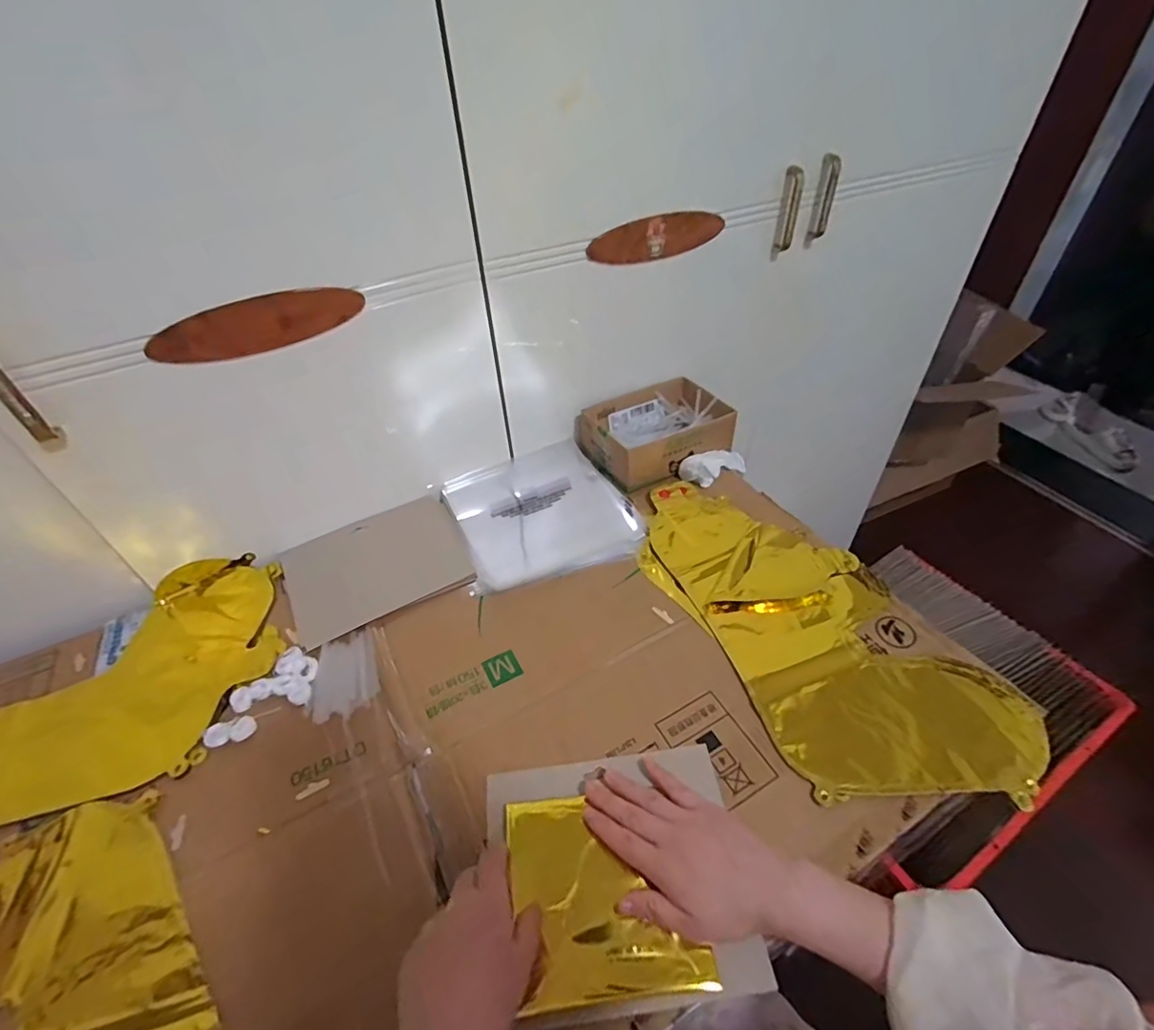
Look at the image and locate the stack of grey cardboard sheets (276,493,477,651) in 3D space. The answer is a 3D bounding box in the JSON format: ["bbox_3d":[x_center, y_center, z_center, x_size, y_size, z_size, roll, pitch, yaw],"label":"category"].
[{"bbox_3d":[-0.240,0.051,0.643,0.200,0.007,0.178,-24,46,-20],"label":"stack of grey cardboard sheets"}]

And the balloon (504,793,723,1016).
[{"bbox_3d":[0.020,0.279,0.401,0.135,0.008,0.127,-3,48,-6],"label":"balloon"}]

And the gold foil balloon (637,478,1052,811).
[{"bbox_3d":[0.227,0.098,0.561,0.214,0.017,0.423,-23,46,-19],"label":"gold foil balloon"}]

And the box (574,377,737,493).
[{"bbox_3d":[0.114,-0.127,0.784,0.193,0.061,0.150,-25,47,-21],"label":"box"}]

